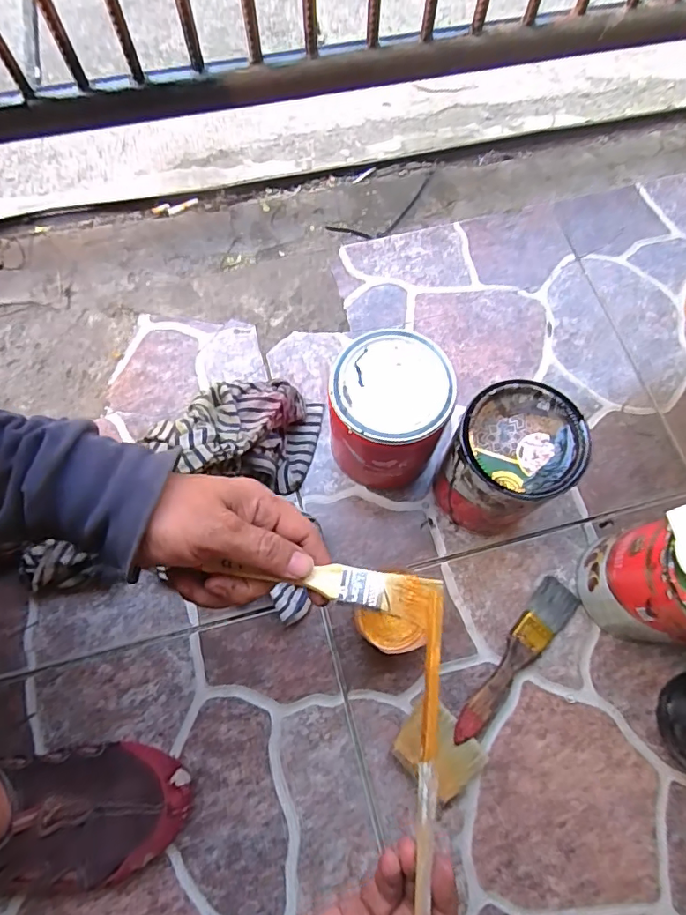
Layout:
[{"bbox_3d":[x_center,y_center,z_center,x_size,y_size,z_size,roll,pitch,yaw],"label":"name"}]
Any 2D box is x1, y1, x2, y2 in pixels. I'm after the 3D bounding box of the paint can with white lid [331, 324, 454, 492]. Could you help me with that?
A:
[{"bbox_3d":[0.041,-0.034,0.472,0.102,0.135,0.117,11,73,3],"label":"paint can with white lid"}]

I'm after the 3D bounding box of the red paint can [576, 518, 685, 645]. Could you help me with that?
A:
[{"bbox_3d":[0.272,0.103,0.414,0.096,0.136,0.090,0,73,-1],"label":"red paint can"}]

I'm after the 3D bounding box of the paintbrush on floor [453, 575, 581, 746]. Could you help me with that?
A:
[{"bbox_3d":[0.155,0.182,0.446,0.037,0.025,0.167,42,77,11],"label":"paintbrush on floor"}]

